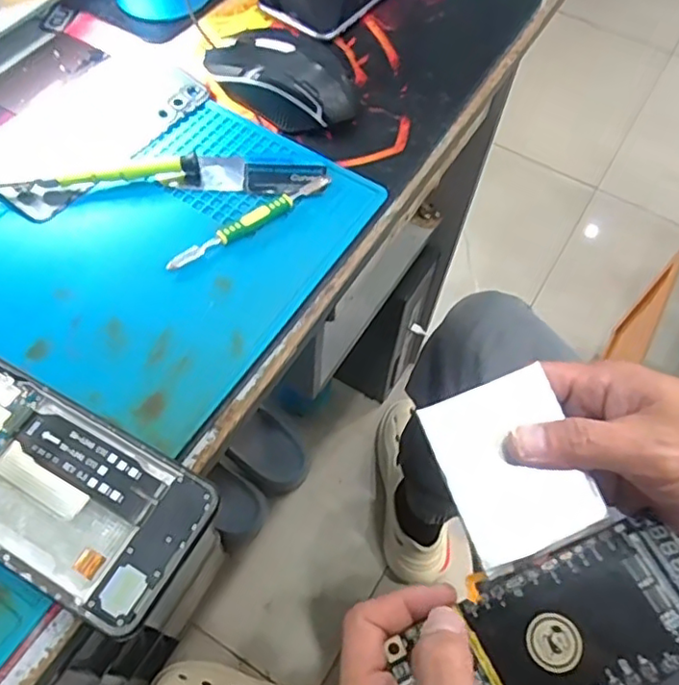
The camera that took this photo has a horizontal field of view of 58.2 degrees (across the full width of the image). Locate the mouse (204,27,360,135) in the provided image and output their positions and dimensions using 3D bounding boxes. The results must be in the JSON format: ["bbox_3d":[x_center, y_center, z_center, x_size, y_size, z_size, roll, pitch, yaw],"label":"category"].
[{"bbox_3d":[-0.043,-0.191,0.431,0.117,0.036,0.059,22,62,8],"label":"mouse"}]

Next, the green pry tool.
[{"bbox_3d":[-0.054,-0.076,0.381,0.118,0.008,0.012,-34,69,-20],"label":"green pry tool"}]

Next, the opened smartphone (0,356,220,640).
[{"bbox_3d":[-0.142,0.066,0.294,0.158,0.012,0.076,28,63,11],"label":"opened smartphone"}]

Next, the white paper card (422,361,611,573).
[{"bbox_3d":[0.078,0.055,0.276,0.063,0.005,0.076,-21,81,-8],"label":"white paper card"}]

